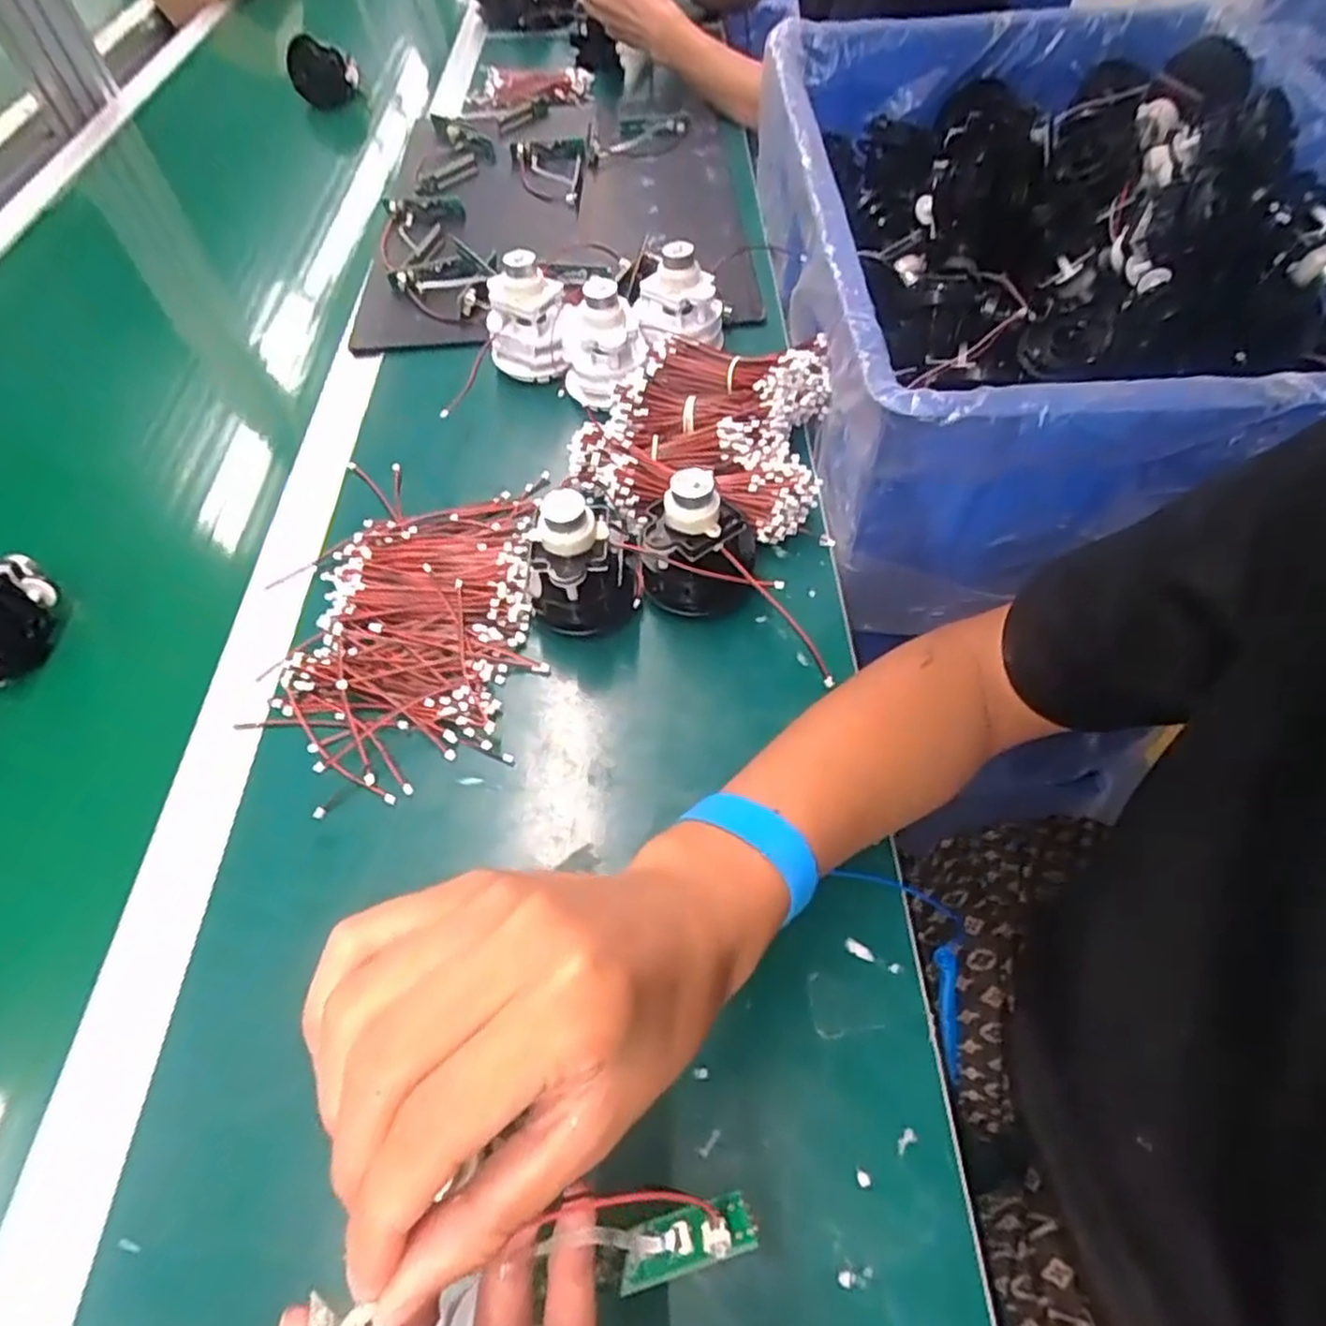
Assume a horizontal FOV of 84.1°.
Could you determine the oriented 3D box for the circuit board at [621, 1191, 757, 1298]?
[{"bbox_3d":[0.008,0.190,0.243,0.044,0.011,0.016,-14,56,-7],"label":"circuit board"}]

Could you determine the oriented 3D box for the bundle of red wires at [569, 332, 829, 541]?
[{"bbox_3d":[0.027,-0.168,0.514,0.166,0.045,0.180,6,56,7],"label":"bundle of red wires"}]

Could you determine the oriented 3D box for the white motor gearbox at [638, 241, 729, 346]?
[{"bbox_3d":[0.014,-0.287,0.561,0.071,0.048,0.052,-2,56,1],"label":"white motor gearbox"}]

